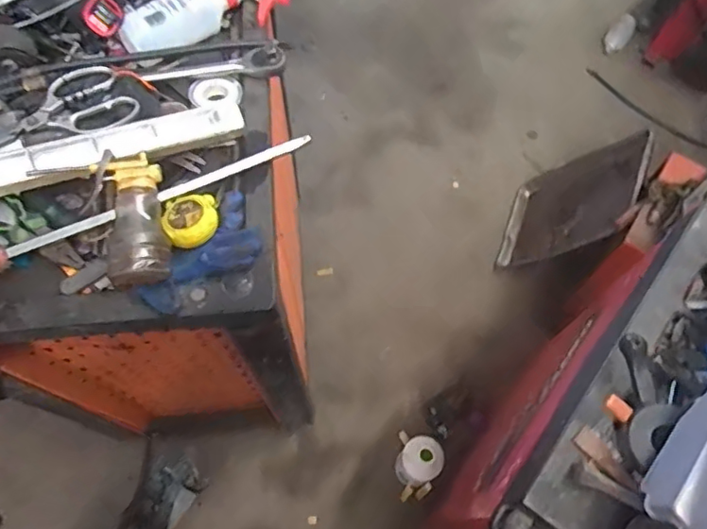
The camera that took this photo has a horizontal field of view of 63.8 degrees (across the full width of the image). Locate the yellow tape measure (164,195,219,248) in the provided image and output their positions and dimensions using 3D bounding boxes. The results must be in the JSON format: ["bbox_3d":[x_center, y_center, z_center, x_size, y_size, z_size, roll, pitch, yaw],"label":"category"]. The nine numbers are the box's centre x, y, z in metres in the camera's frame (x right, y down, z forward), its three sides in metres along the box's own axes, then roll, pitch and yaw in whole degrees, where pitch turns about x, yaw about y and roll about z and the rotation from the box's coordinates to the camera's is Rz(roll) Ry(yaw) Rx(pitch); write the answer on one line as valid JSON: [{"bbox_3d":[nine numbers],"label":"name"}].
[{"bbox_3d":[-0.198,-0.056,0.694,0.062,0.028,0.066,0,66,1],"label":"yellow tape measure"}]

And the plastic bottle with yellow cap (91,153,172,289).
[{"bbox_3d":[-0.254,-0.051,0.655,0.076,0.061,0.152,-8,66,-3],"label":"plastic bottle with yellow cap"}]

